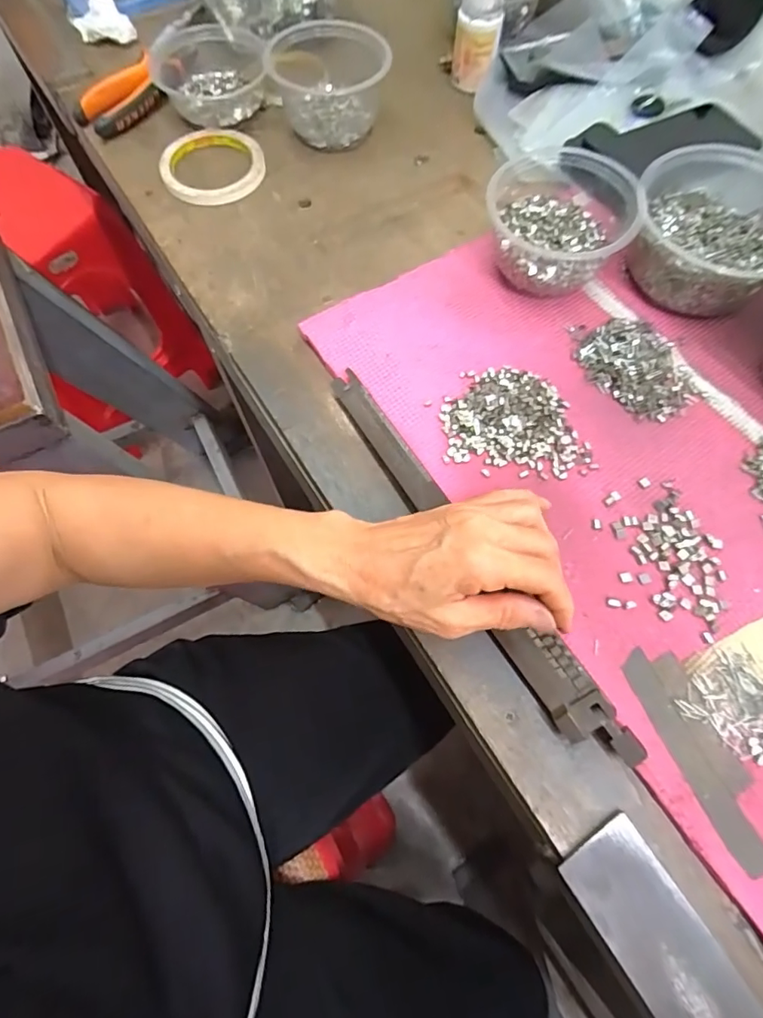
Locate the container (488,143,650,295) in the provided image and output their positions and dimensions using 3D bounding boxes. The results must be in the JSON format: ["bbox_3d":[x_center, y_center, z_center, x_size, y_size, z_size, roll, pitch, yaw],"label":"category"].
[{"bbox_3d":[0.141,-0.227,0.414,0.113,0.064,0.099,5,69,3],"label":"container"}]

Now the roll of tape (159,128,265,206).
[{"bbox_3d":[-0.164,-0.338,0.494,0.096,0.018,0.094,-1,68,1],"label":"roll of tape"}]

